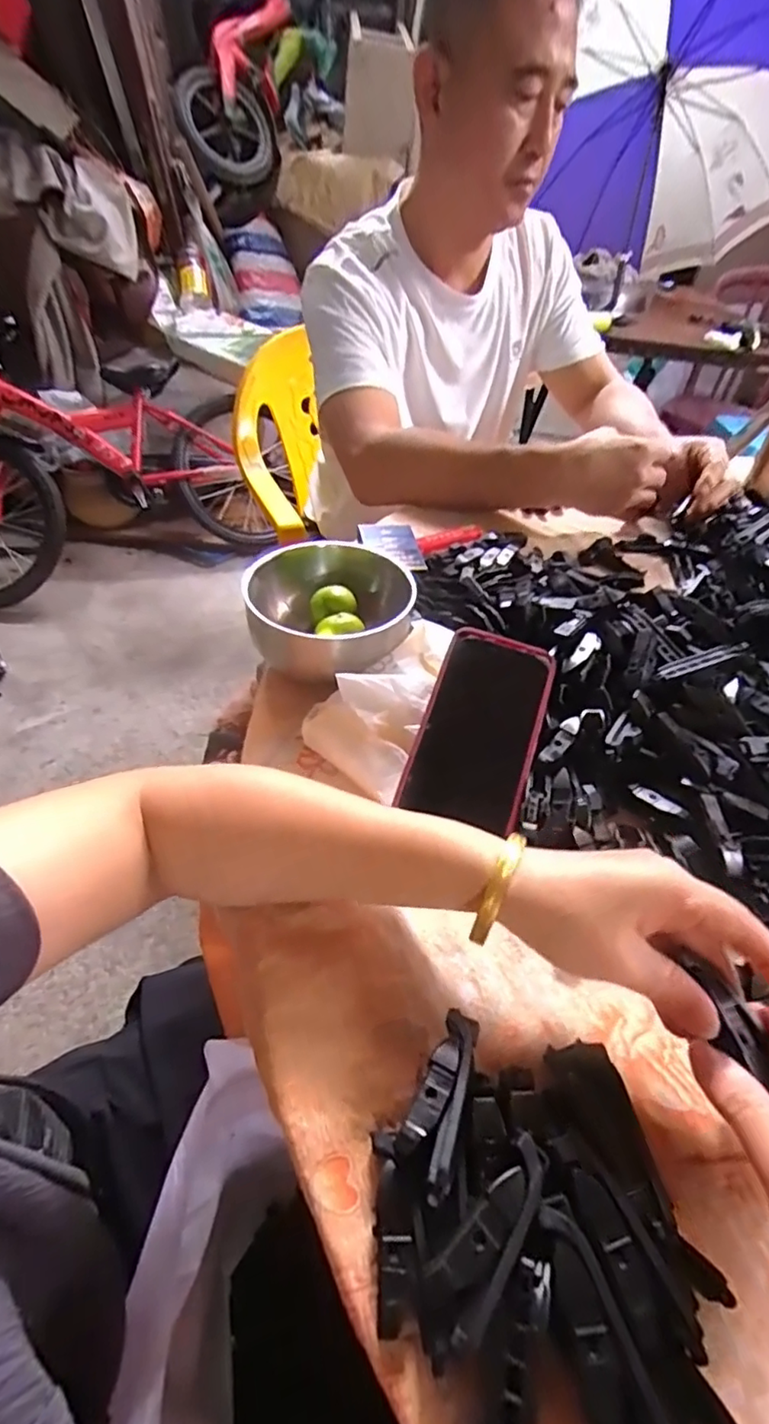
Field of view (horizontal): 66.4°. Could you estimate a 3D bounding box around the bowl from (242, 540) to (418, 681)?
[{"bbox_3d":[-0.043,-0.082,0.459,0.120,0.051,0.126,2,45,-2],"label":"bowl"}]

